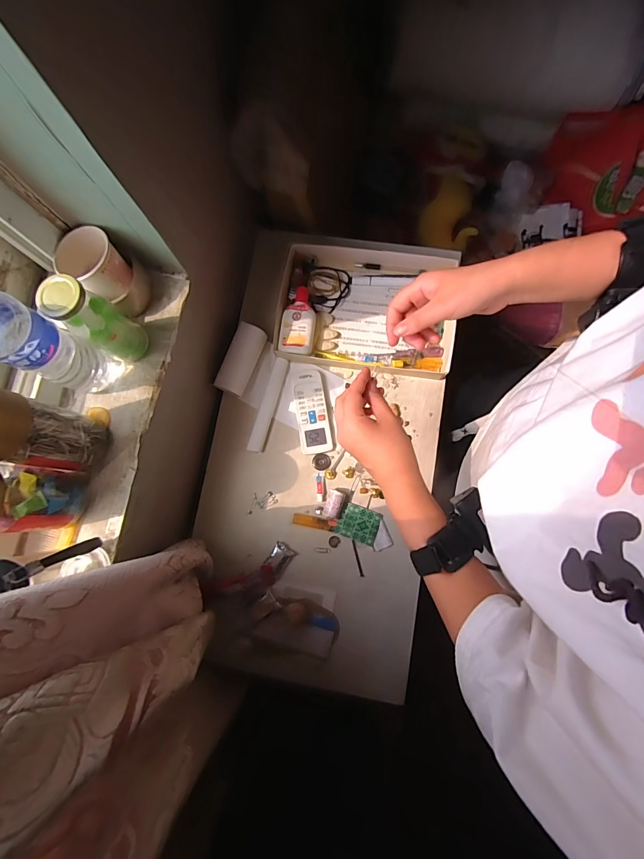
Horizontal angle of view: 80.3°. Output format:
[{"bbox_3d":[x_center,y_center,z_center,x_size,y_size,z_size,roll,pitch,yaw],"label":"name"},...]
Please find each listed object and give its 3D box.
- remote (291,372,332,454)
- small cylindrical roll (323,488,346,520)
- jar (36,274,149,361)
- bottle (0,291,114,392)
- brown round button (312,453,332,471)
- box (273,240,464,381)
[{"bbox_3d":[-0.019,-0.033,0.683,0.054,0.018,0.150,-9,79,2],"label":"remote"},{"bbox_3d":[0.021,0.126,0.648,0.029,0.023,0.048,17,82,7],"label":"small cylindrical roll"},{"bbox_3d":[-0.264,-0.127,0.455,0.051,0.127,0.051,-1,80,4],"label":"jar"},{"bbox_3d":[-0.308,-0.091,0.414,0.054,0.219,0.061,20,82,7],"label":"bottle"},{"bbox_3d":[-0.001,0.057,0.672,0.032,0.004,0.030,10,81,6],"label":"brown round button"},{"bbox_3d":[0.080,-0.221,0.697,0.314,0.045,0.227,7,80,5],"label":"box"}]

